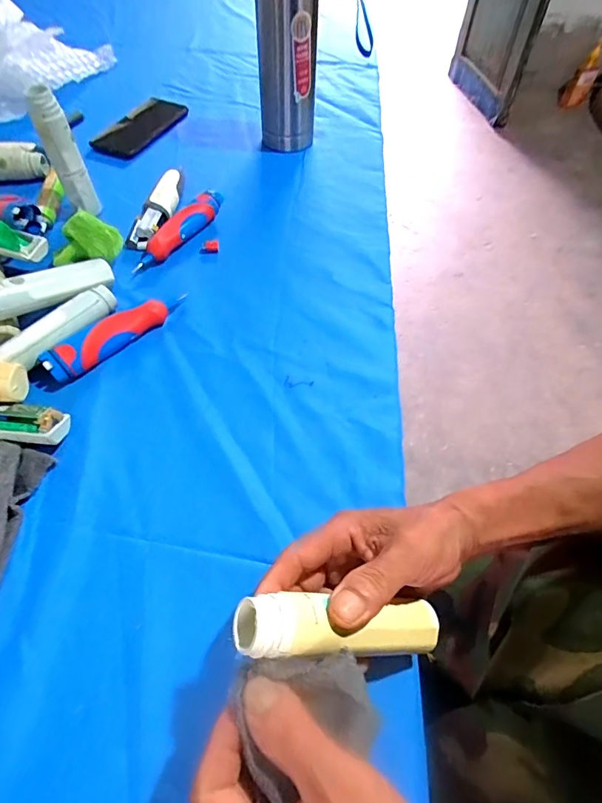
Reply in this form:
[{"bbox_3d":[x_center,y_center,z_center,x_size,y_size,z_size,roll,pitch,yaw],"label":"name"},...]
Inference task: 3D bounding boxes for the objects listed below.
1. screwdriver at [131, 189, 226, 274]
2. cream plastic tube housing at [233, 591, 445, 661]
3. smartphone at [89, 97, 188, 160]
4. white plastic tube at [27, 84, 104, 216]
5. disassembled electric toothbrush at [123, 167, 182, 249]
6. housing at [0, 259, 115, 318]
[{"bbox_3d":[-0.146,-0.209,0.527,0.029,0.027,0.146,32,62,16],"label":"screwdriver"},{"bbox_3d":[0.027,0.137,0.265,0.138,0.026,0.031,20,52,-31],"label":"cream plastic tube housing"},{"bbox_3d":[-0.248,-0.426,0.674,0.075,0.009,0.163,23,60,11],"label":"smartphone"},{"bbox_3d":[-0.271,-0.279,0.503,0.033,0.135,0.030,-26,63,-17],"label":"white plastic tube"},{"bbox_3d":[-0.182,-0.243,0.547,0.040,0.028,0.125,14,59,6],"label":"disassembled electric toothbrush"},{"bbox_3d":[-0.254,-0.112,0.436,0.029,0.027,0.136,39,49,20],"label":"housing"}]

